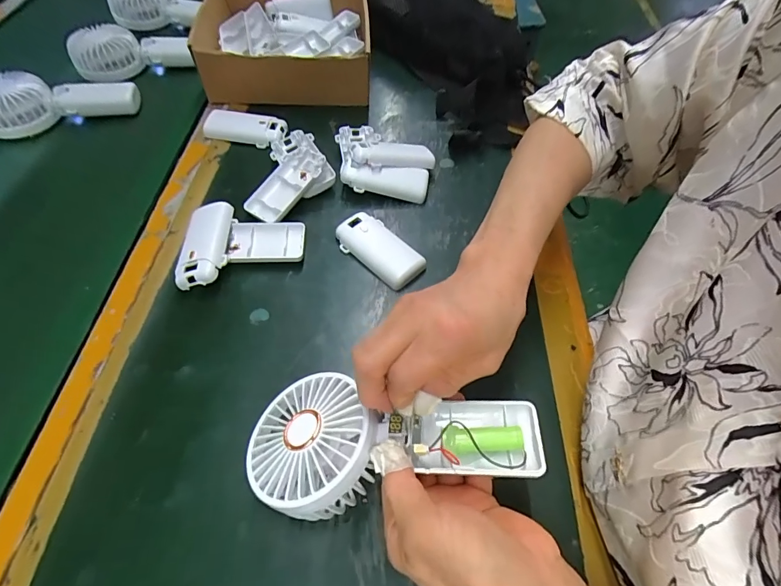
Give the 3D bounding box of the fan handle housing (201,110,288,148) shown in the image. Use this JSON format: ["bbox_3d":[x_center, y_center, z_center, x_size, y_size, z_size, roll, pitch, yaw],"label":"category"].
[{"bbox_3d":[-0.174,-0.198,0.483,0.098,0.014,0.041,10,57,4],"label":"fan handle housing"}]

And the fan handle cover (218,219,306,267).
[{"bbox_3d":[-0.121,-0.047,0.391,0.076,0.016,0.050,-4,57,-5],"label":"fan handle cover"}]

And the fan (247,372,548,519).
[{"bbox_3d":[-0.001,0.089,0.254,0.178,0.034,0.085,-4,57,4],"label":"fan"}]

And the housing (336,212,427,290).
[{"bbox_3d":[-0.010,-0.044,0.401,0.092,0.015,0.046,37,63,20],"label":"housing"}]

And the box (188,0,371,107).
[{"bbox_3d":[-0.135,-0.338,0.543,0.222,0.070,0.235,-10,58,-8],"label":"box"}]

